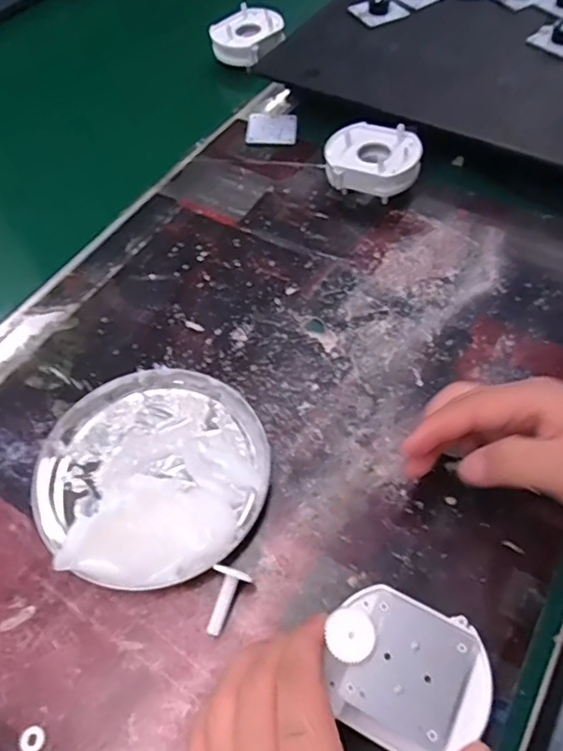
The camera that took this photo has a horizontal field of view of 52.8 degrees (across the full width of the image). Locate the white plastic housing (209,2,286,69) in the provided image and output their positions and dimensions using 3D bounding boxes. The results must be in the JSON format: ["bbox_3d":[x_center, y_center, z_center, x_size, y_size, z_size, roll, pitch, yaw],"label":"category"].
[{"bbox_3d":[-0.034,-0.337,0.562,0.061,0.027,0.063,-1,56,1],"label":"white plastic housing"}]

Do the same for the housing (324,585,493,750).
[{"bbox_3d":[0.052,0.122,0.232,0.068,0.021,0.059,18,59,14],"label":"housing"}]

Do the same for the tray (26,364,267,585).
[{"bbox_3d":[-0.073,0.050,0.317,0.126,0.028,0.128,-1,56,1],"label":"tray"}]

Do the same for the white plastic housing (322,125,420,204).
[{"bbox_3d":[0.071,-0.164,0.446,0.072,0.038,0.061,6,57,6],"label":"white plastic housing"}]

